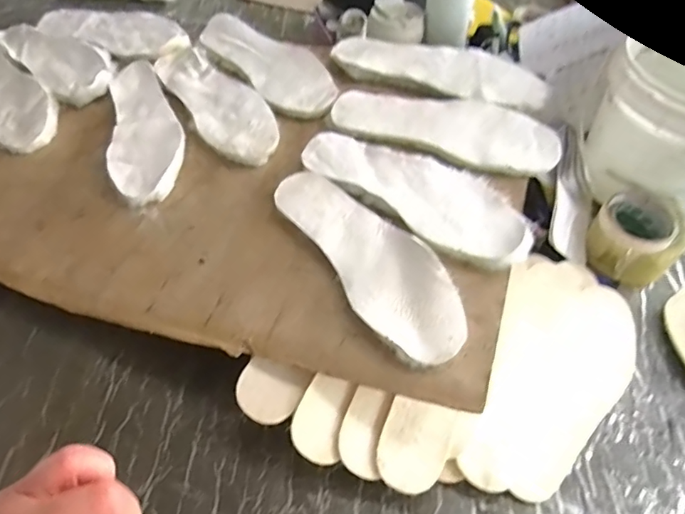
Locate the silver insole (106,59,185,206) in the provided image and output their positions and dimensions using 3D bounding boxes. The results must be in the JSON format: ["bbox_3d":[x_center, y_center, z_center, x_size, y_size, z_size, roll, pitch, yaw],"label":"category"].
[{"bbox_3d":[-0.264,-0.177,0.691,0.093,0.019,0.267,-10,56,-8],"label":"silver insole"}]

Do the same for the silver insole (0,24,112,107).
[{"bbox_3d":[-0.443,-0.311,0.790,0.263,0.019,0.102,32,60,20],"label":"silver insole"}]

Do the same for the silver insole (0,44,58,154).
[{"bbox_3d":[-0.498,-0.239,0.760,0.094,0.019,0.271,-43,63,-14],"label":"silver insole"}]

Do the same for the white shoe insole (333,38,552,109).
[{"bbox_3d":[0.125,-0.248,0.676,0.277,0.020,0.085,19,56,12],"label":"white shoe insole"}]

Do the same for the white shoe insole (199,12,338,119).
[{"bbox_3d":[-0.107,-0.278,0.731,0.095,0.014,0.274,-41,63,-9],"label":"white shoe insole"}]

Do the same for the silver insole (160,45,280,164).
[{"bbox_3d":[-0.170,-0.214,0.702,0.089,0.018,0.265,-29,60,-20],"label":"silver insole"}]

